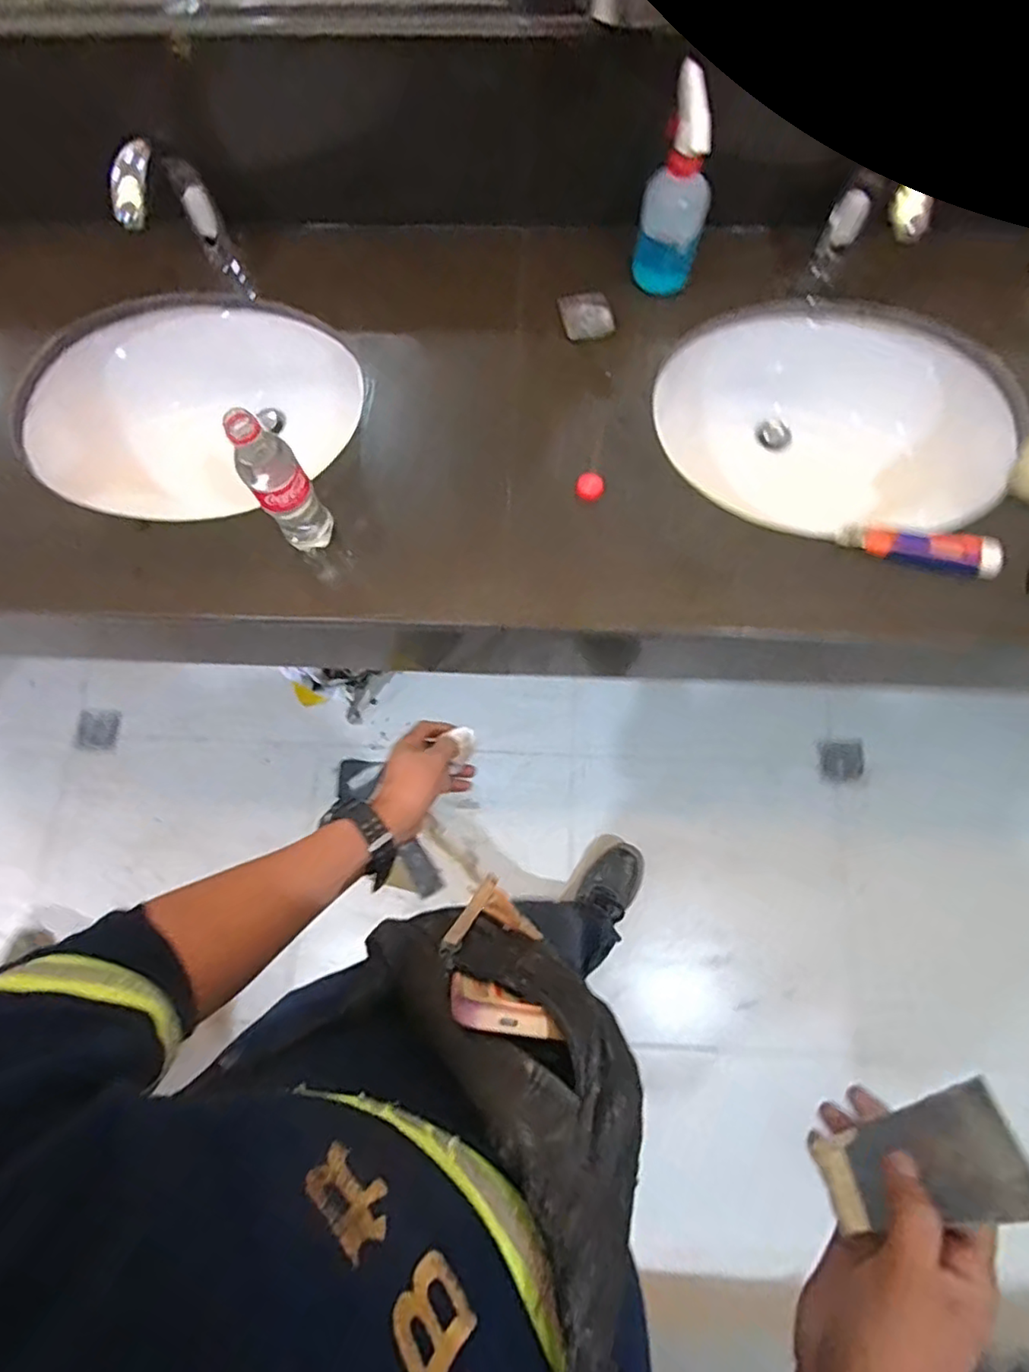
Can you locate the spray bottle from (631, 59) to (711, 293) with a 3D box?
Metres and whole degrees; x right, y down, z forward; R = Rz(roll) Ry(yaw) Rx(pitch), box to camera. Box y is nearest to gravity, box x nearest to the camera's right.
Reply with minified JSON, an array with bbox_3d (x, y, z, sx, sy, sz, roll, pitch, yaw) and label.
[{"bbox_3d":[0.184,-0.551,0.685,0.071,0.170,0.065,20,77,7],"label":"spray bottle"}]

